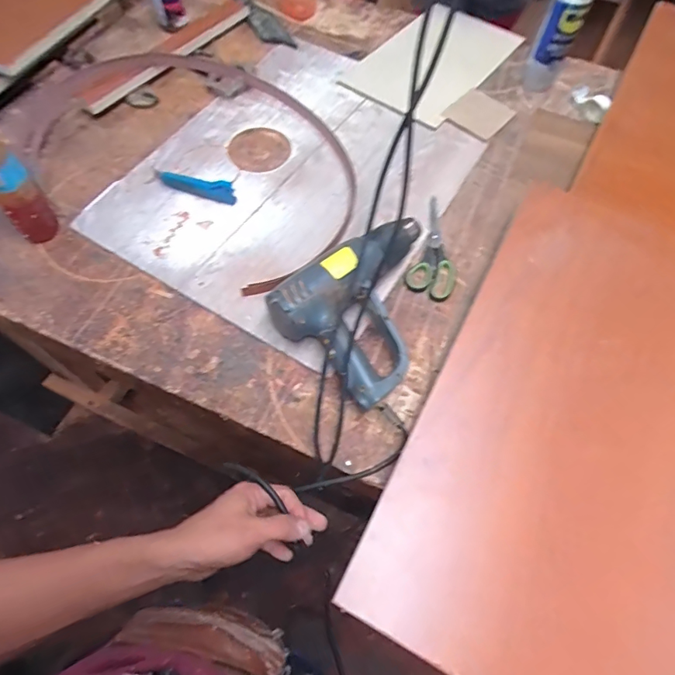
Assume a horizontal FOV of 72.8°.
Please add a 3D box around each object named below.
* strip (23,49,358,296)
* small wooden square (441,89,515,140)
[{"bbox_3d":[-0.231,-0.348,0.788,0.626,0.046,0.359,35,67,16],"label":"strip"},{"bbox_3d":[0.259,-0.407,0.834,0.095,0.005,0.113,38,65,9],"label":"small wooden square"}]

